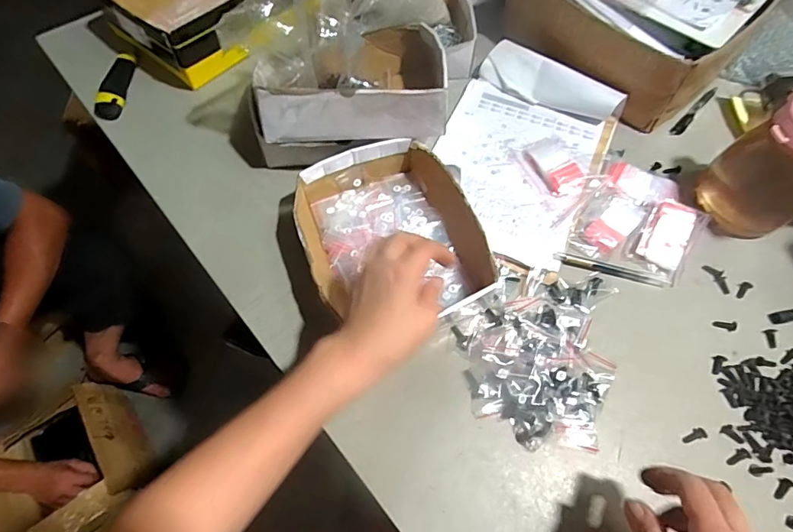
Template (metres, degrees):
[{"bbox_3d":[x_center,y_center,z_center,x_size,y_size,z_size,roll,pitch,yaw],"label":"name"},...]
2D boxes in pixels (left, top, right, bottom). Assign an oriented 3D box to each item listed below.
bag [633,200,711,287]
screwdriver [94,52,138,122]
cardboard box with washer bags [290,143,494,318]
[{"bbox_3d":[0.349,-0.036,0.555,0.058,0.011,0.113,33,68,14],"label":"bag"},{"bbox_3d":[-0.429,-0.280,0.663,0.035,0.023,0.131,-2,64,-2],"label":"screwdriver"},{"bbox_3d":[-0.006,-0.037,0.520,0.196,0.061,0.227,-18,65,-10],"label":"cardboard box with washer bags"}]

